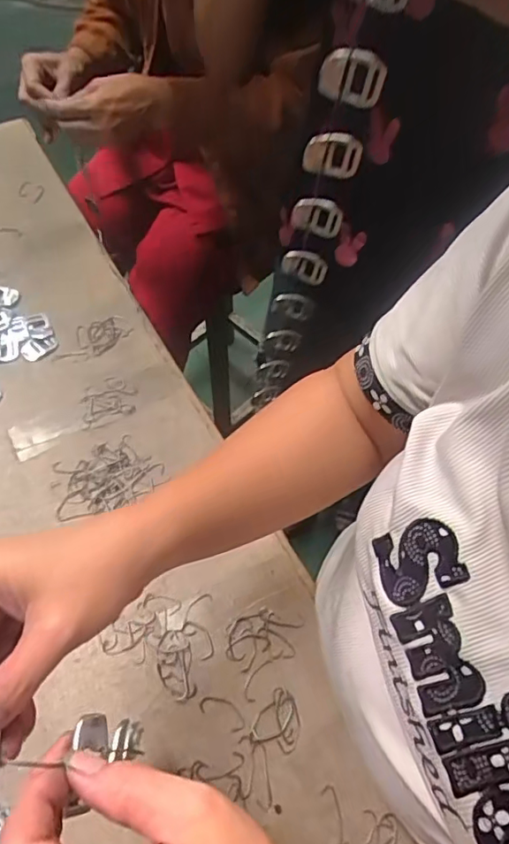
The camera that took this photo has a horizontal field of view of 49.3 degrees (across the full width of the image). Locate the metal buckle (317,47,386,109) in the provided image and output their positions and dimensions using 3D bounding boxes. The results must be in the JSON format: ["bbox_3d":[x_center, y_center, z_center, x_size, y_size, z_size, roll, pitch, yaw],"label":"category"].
[{"bbox_3d":[0.059,-0.210,0.339,0.039,0.032,0.008,6,58,2],"label":"metal buckle"}]

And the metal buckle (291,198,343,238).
[{"bbox_3d":[0.049,-0.160,0.435,0.039,0.032,0.008,13,59,6],"label":"metal buckle"}]

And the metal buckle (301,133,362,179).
[{"bbox_3d":[0.054,-0.185,0.387,0.041,0.033,0.006,1,58,-1],"label":"metal buckle"}]

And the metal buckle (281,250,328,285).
[{"bbox_3d":[0.044,-0.135,0.486,0.040,0.032,0.005,13,59,7],"label":"metal buckle"}]

